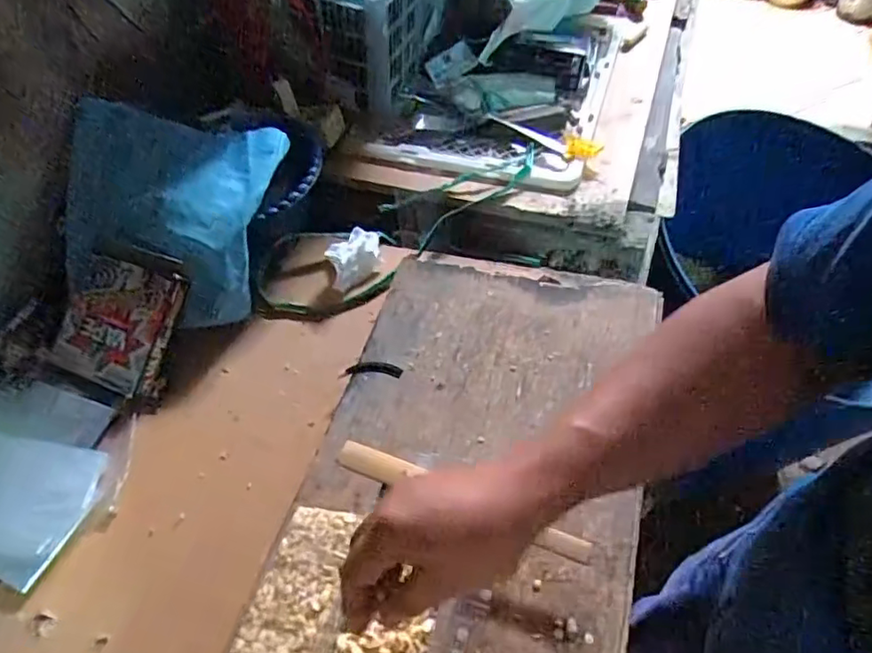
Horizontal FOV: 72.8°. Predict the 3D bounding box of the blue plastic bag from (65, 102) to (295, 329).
[{"bbox_3d":[-0.313,-0.145,0.695,0.229,0.154,0.227,13,57,9],"label":"blue plastic bag"}]

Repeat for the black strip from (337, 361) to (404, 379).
[{"bbox_3d":[-0.069,0.045,0.630,0.066,0.004,0.022,1,51,3],"label":"black strip"}]

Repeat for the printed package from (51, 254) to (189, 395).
[{"bbox_3d":[-0.355,-0.005,0.660,0.144,0.023,0.138,18,85,18],"label":"printed package"}]

